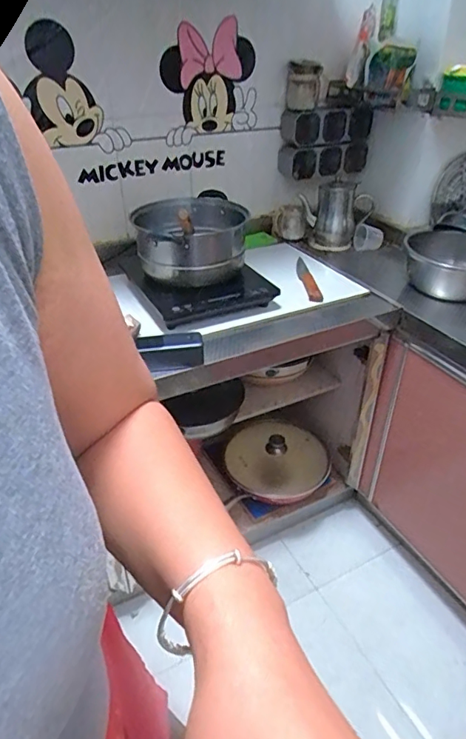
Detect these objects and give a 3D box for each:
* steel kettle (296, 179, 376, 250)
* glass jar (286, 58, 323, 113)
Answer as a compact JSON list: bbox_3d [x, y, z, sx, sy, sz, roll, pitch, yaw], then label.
[{"bbox_3d":[0.293,-0.446,1.405,0.203,0.163,0.119,7,35,11],"label":"steel kettle"},{"bbox_3d":[0.195,-0.778,1.341,0.085,0.113,0.085,8,35,12],"label":"glass jar"}]

